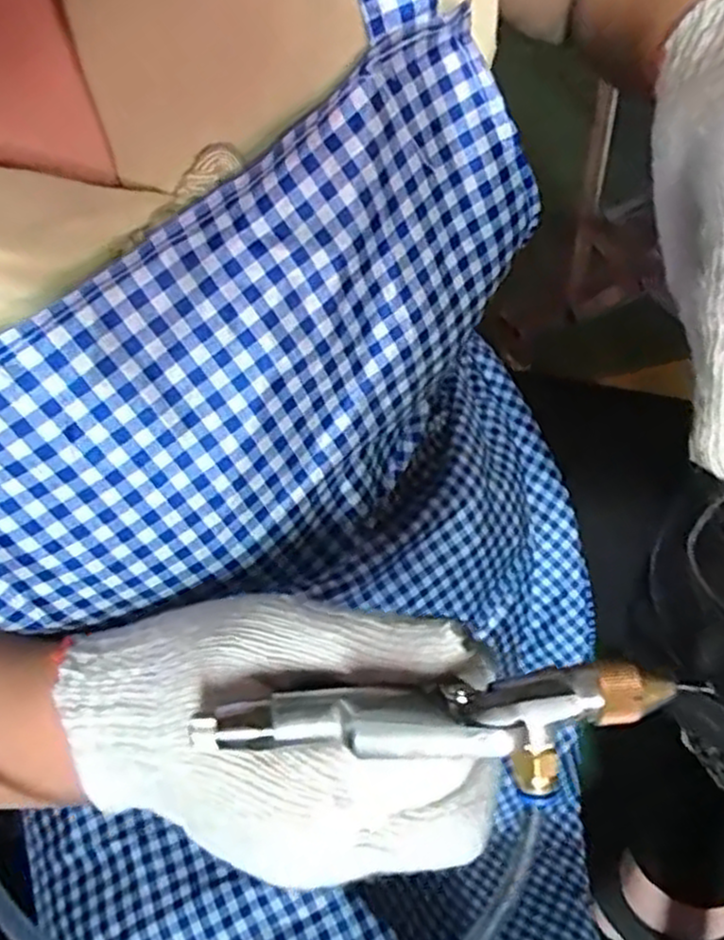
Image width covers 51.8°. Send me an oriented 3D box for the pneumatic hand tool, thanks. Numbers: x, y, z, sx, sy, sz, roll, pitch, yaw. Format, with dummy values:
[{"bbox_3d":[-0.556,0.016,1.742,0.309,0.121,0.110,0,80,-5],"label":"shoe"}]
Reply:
[{"bbox_3d":[0.026,0.067,0.195,0.128,0.032,0.025,0,50,-8],"label":"pneumatic hand tool"}]

